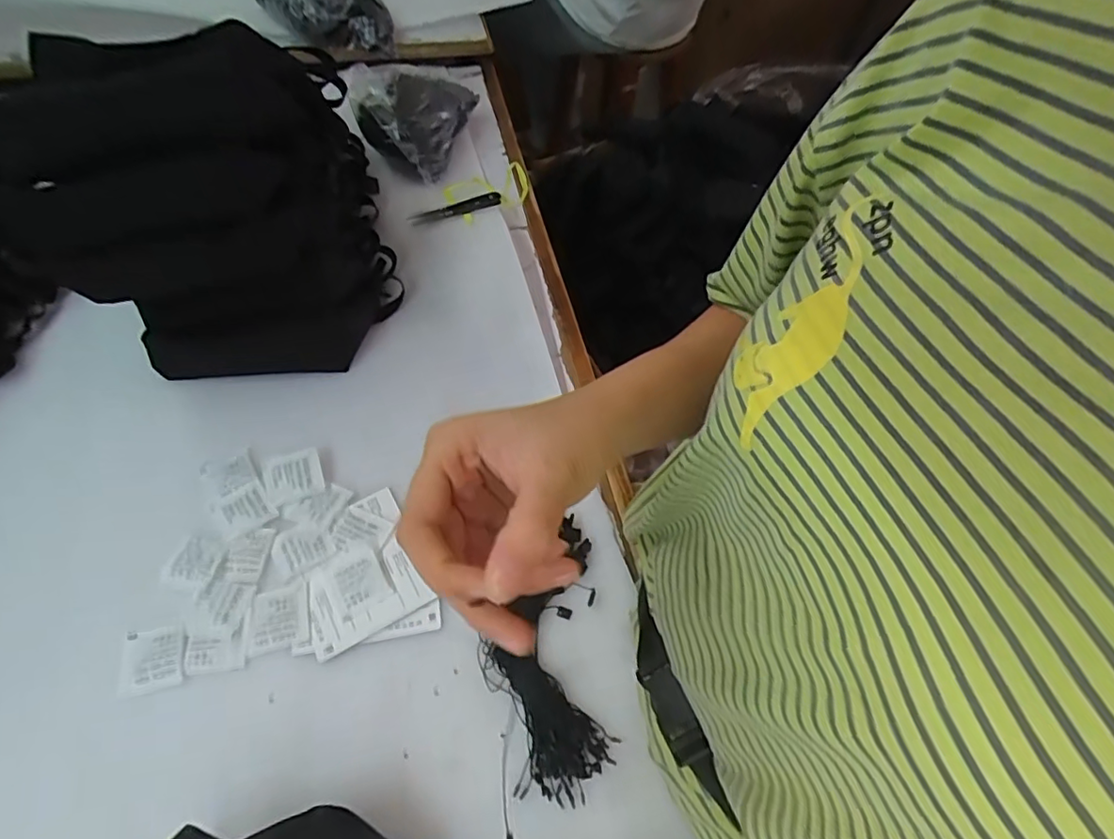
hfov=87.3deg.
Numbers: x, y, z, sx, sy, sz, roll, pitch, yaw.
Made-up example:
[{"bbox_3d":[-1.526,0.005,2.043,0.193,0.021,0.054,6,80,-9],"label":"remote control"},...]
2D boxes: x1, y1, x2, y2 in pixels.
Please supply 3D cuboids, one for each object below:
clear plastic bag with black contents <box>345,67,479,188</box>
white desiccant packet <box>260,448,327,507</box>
[{"bbox_3d":[-0.156,-0.353,0.658,0.096,0.076,0.156,19,58,8],"label":"clear plastic bag with black contents"},{"bbox_3d":[-0.203,0.044,0.448,0.041,0.007,0.040,-18,61,-15],"label":"white desiccant packet"}]

